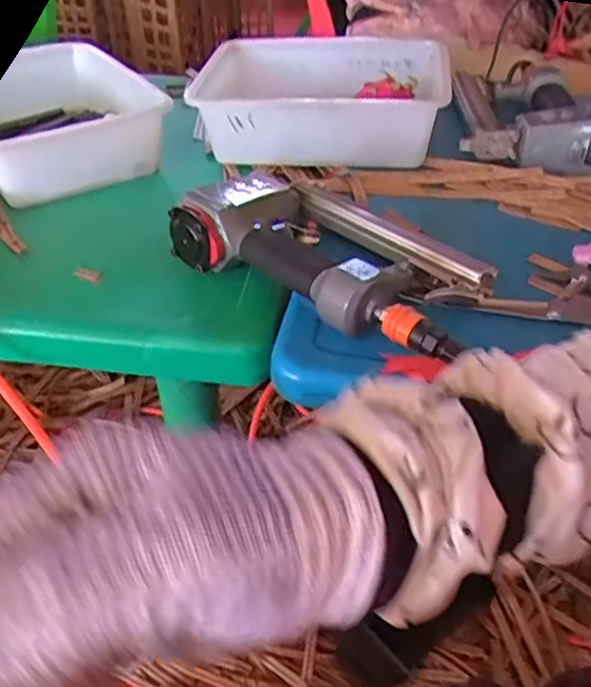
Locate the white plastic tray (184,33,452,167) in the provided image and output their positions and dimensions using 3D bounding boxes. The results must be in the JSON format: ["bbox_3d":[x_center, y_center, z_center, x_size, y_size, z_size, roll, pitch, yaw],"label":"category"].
[{"bbox_3d":[0.023,-0.275,0.738,0.276,0.081,0.189,8,42,9],"label":"white plastic tray"}]

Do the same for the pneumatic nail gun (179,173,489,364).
[{"bbox_3d":[0.035,-0.074,0.535,0.254,0.058,0.132,26,47,27],"label":"pneumatic nail gun"}]

